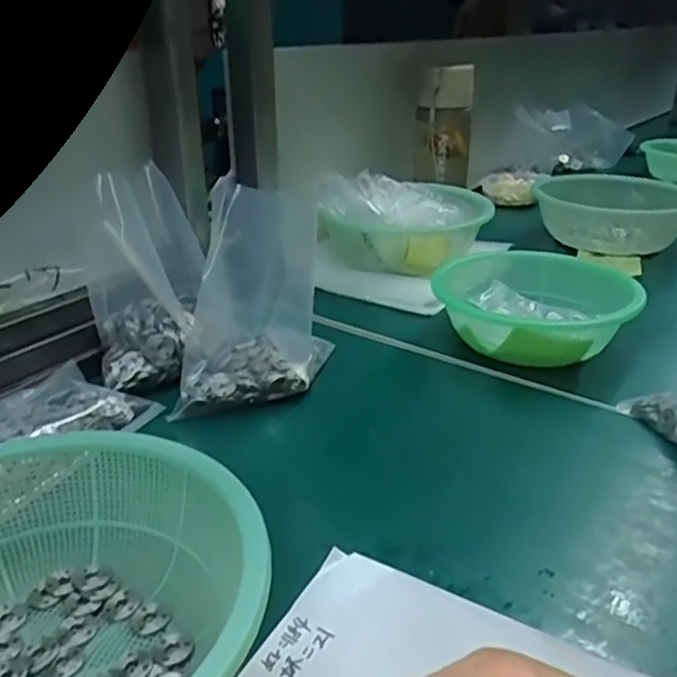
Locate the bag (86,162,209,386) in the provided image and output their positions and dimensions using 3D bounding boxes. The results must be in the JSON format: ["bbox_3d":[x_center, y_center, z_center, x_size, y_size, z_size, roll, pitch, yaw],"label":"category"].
[{"bbox_3d":[-0.150,-0.045,0.496,0.082,0.163,0.076,2,-3,2],"label":"bag"}]

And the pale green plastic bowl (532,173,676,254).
[{"bbox_3d":[0.334,-0.155,0.808,0.179,0.062,0.202,8,27,19],"label":"pale green plastic bowl"}]

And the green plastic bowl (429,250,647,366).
[{"bbox_3d":[0.161,-0.021,0.547,0.150,0.055,0.154,1,25,0],"label":"green plastic bowl"}]

